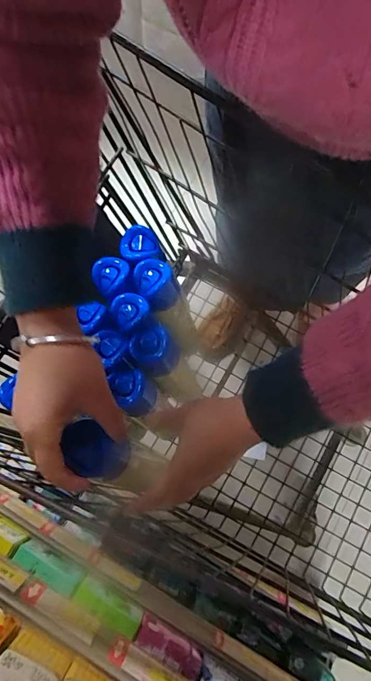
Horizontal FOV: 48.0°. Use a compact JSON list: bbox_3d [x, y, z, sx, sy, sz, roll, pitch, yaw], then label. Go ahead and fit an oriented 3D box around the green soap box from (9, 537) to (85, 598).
[{"bbox_3d":[-0.208,0.340,0.626,0.110,0.049,0.033,27,77,7],"label":"green soap box"}]

